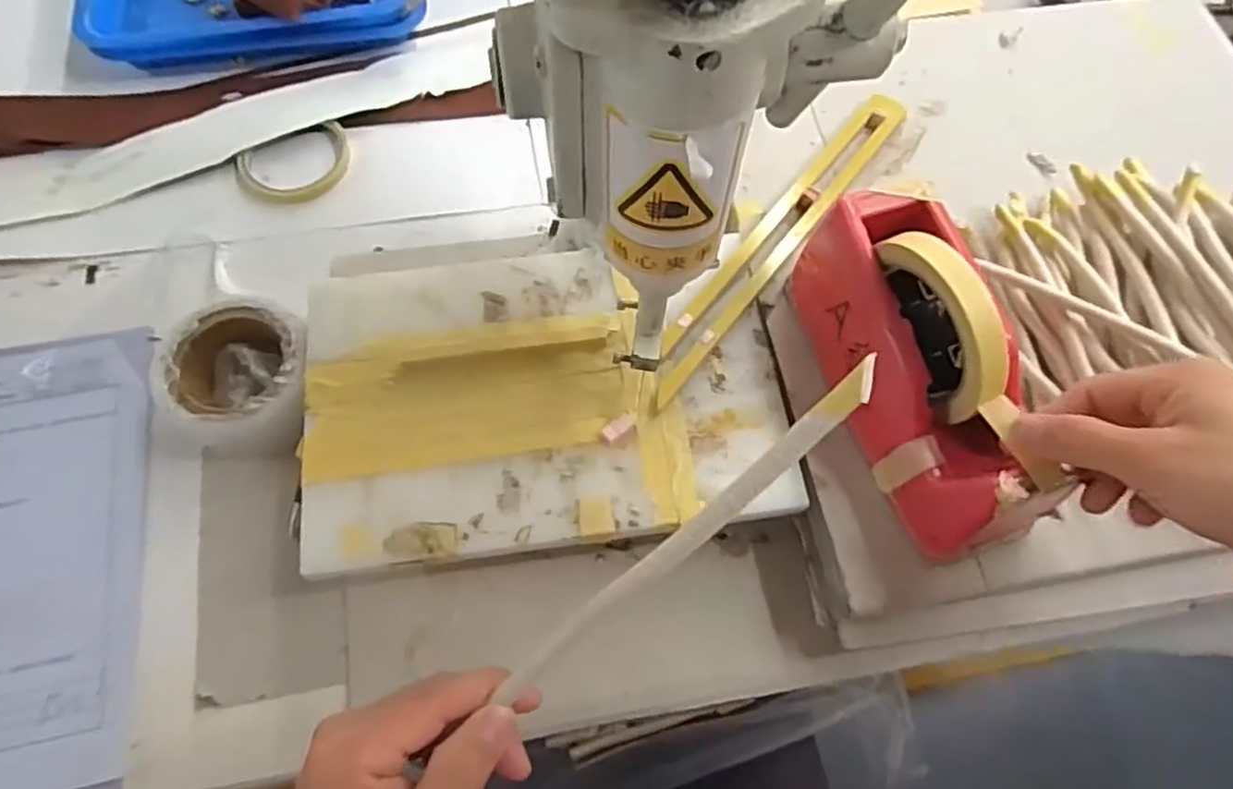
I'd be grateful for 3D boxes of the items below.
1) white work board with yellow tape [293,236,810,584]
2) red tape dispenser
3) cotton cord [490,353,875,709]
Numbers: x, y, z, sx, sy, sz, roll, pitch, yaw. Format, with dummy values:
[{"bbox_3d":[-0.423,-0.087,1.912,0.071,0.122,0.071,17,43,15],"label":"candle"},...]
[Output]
[{"bbox_3d":[-0.045,-0.004,0.468,0.295,0.012,0.198,-6,68,-5],"label":"white work board with yellow tape"},{"bbox_3d":[0.170,-0.017,0.406,0.068,0.117,0.194,-12,68,-7],"label":"red tape dispenser"},{"bbox_3d":[0.017,0.058,0.265,0.197,0.007,0.011,-46,71,24],"label":"cotton cord"}]

